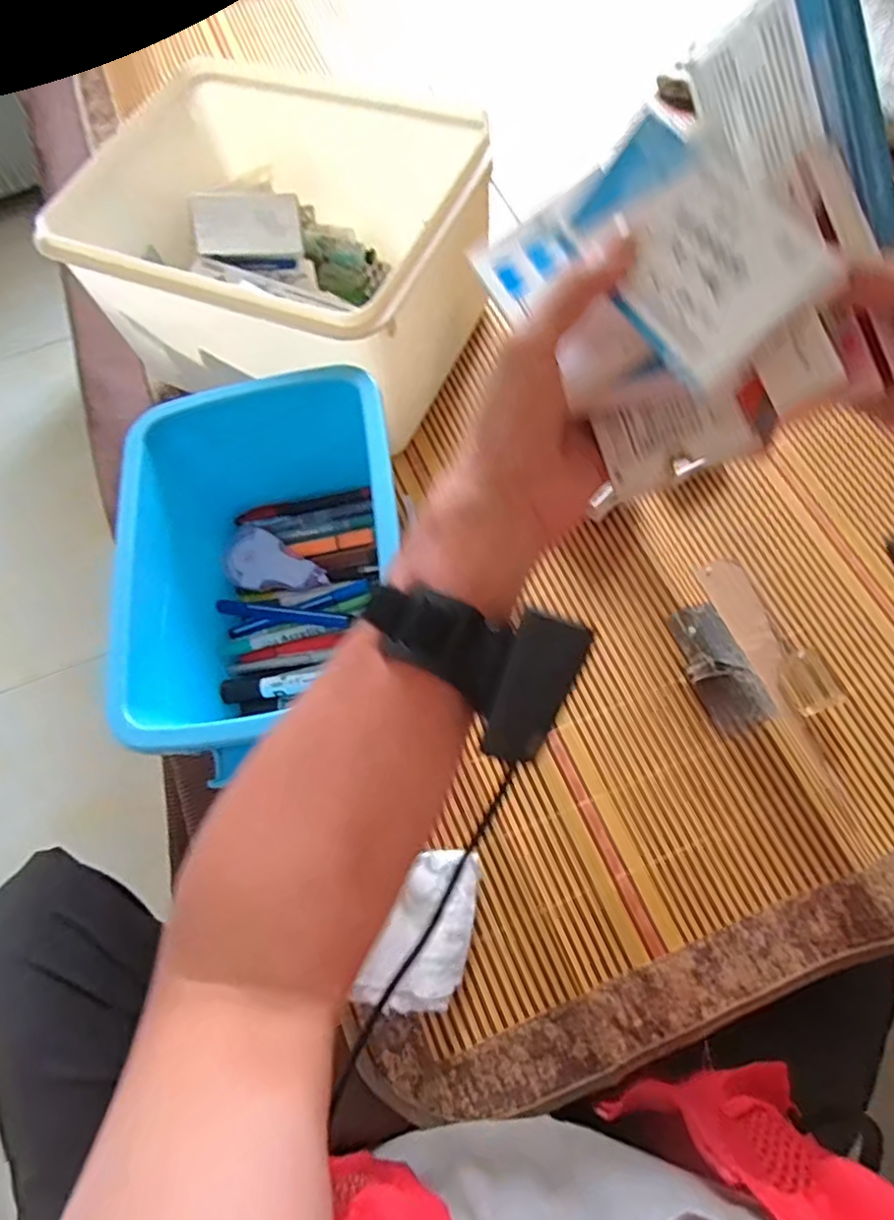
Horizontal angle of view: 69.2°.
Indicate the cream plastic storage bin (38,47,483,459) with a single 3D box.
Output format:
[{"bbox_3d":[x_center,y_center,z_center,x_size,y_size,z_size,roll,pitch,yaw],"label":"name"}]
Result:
[{"bbox_3d":[-0.156,-0.340,0.637,0.351,0.186,0.287,18,68,11],"label":"cream plastic storage bin"}]

